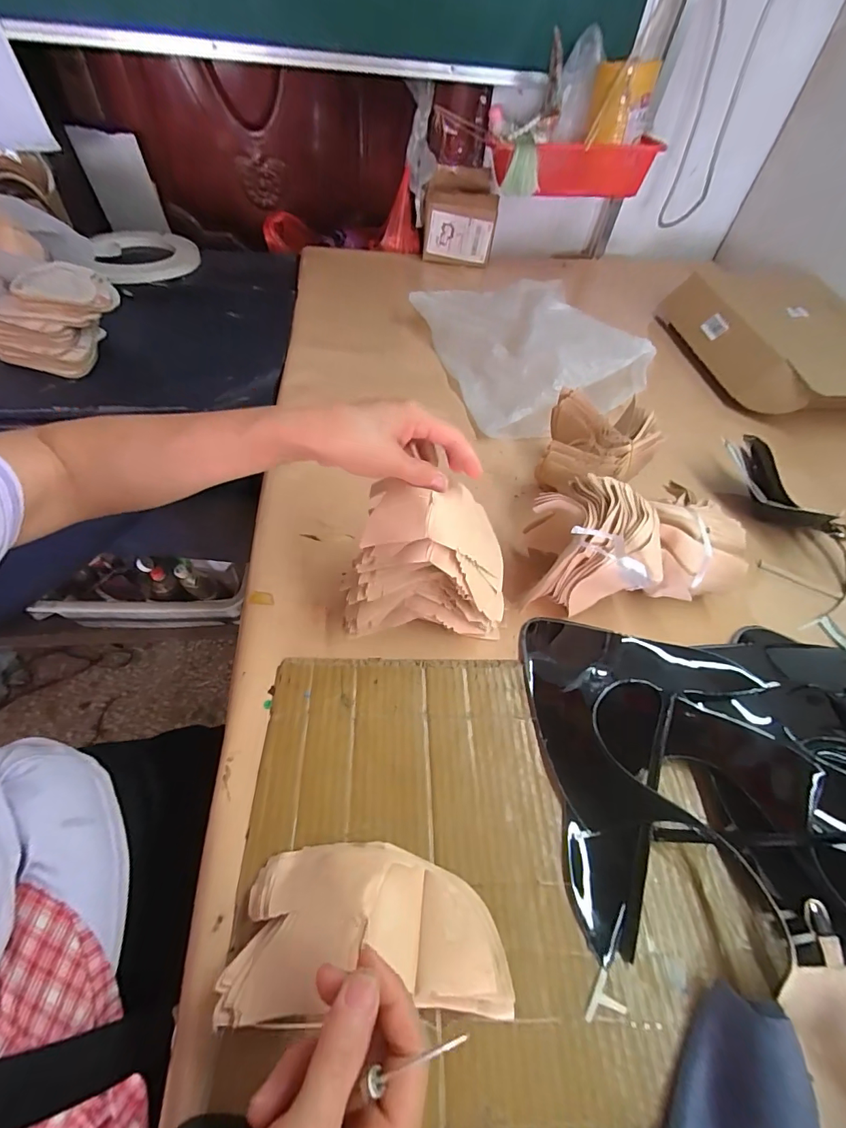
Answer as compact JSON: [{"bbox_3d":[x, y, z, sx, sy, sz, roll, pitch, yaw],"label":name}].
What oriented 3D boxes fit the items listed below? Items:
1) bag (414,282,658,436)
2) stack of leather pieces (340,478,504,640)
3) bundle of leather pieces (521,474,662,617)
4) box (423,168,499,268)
[{"bbox_3d":[0.150,-0.361,0.706,0.236,0.106,0.366,-14,56,-15],"label":"bag"},{"bbox_3d":[0.002,0.001,0.410,0.148,0.147,0.069,0,38,-4],"label":"stack of leather pieces"},{"bbox_3d":[0.166,-0.015,0.445,0.112,0.111,0.112,11,54,3],"label":"bundle of leather pieces"},{"bbox_3d":[0.080,-0.747,0.962,0.150,0.140,0.115,7,54,0],"label":"box"}]

